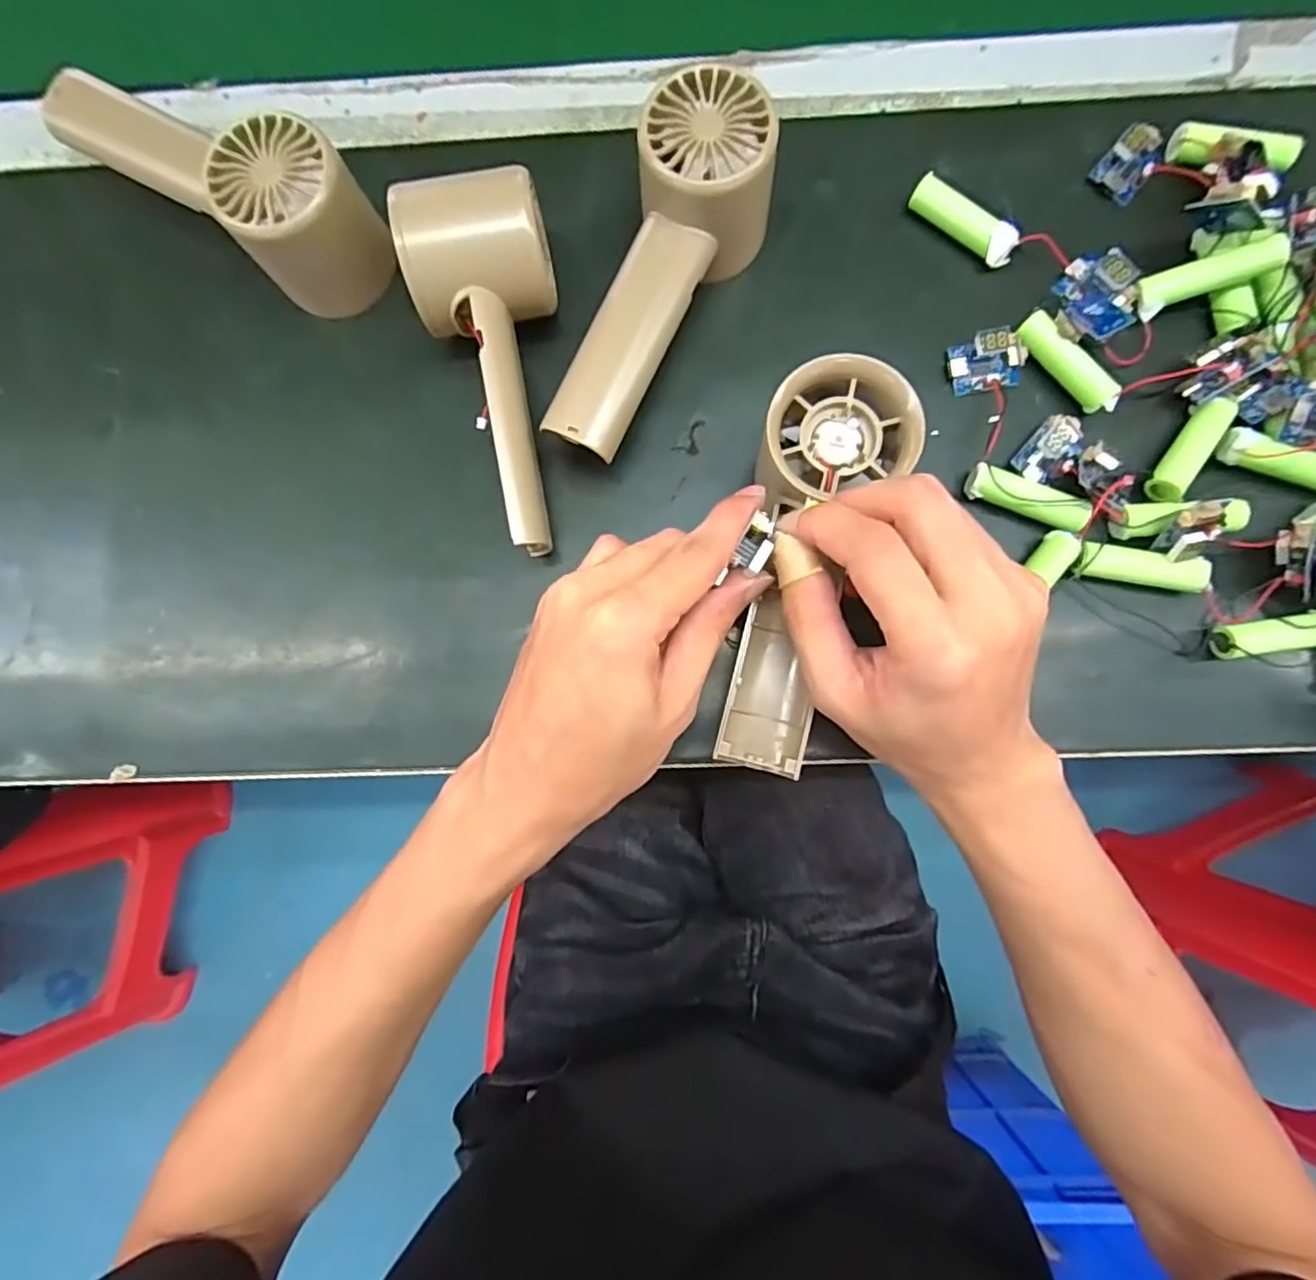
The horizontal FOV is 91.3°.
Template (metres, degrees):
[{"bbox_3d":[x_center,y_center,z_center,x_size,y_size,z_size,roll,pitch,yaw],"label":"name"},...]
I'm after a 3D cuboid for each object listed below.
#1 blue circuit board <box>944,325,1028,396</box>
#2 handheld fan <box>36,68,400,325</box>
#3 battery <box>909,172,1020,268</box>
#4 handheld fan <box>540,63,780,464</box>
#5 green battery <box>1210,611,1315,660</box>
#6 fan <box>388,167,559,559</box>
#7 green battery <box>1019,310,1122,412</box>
[{"bbox_3d":[0.147,-0.123,0.284,0.032,0.017,0.023,-8,85,1],"label":"blue circuit board"},{"bbox_3d":[-0.194,-0.205,0.287,0.168,0.059,0.059,35,87,4],"label":"handheld fan"},{"bbox_3d":[0.138,-0.189,0.291,0.052,0.014,0.015,42,88,4],"label":"battery"},{"bbox_3d":[0.001,-0.147,0.273,0.061,0.056,0.153,20,86,3],"label":"handheld fan"},{"bbox_3d":[0.257,-0.003,0.264,0.047,0.015,0.014,-11,85,1],"label":"green battery"},{"bbox_3d":[-0.069,-0.109,0.273,0.061,0.061,0.148,-7,85,1],"label":"fan"},{"bbox_3d":[0.178,-0.120,0.280,0.011,0.016,0.052,-38,85,-1],"label":"green battery"}]

